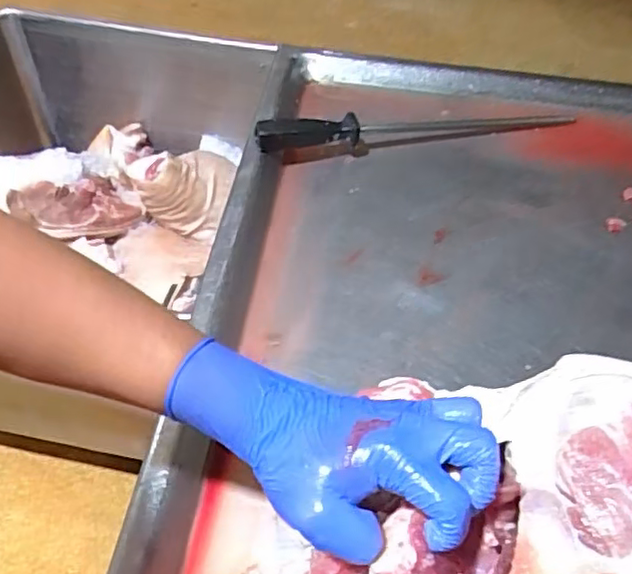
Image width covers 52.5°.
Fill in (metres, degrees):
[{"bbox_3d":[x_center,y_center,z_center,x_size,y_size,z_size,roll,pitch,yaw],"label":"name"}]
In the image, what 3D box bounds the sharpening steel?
[{"bbox_3d":[0.125,-0.198,0.773,0.397,0.050,0.025,-10,52,-9],"label":"sharpening steel"}]

